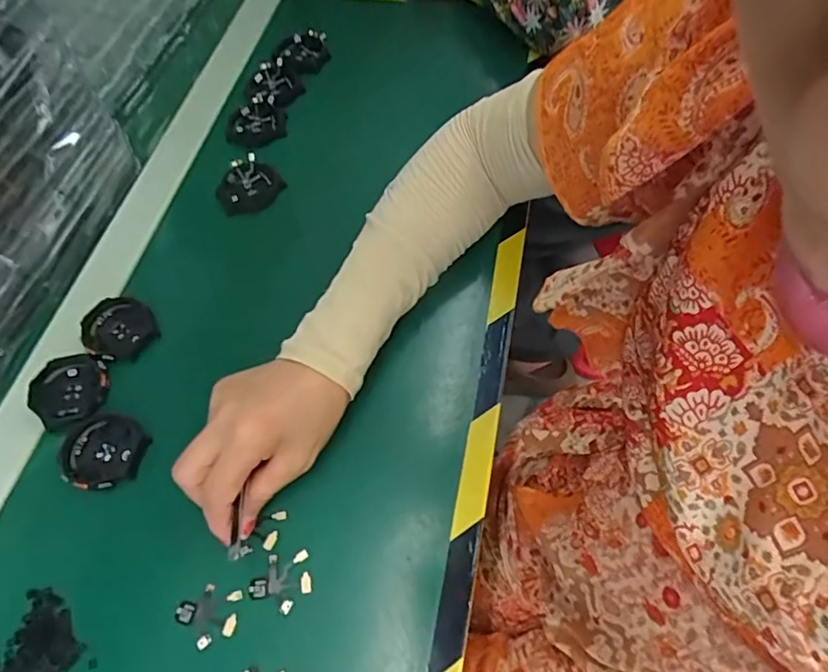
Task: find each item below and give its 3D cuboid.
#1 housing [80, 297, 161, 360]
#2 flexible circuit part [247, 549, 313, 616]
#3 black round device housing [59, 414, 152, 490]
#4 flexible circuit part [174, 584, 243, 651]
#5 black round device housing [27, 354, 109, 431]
[{"bbox_3d":[-0.215,-0.005,0.400,0.054,0.013,0.044,18,64,14],"label":"housing"},{"bbox_3d":[-0.078,0.143,0.314,0.035,0.004,0.031,-15,61,-5],"label":"flexible circuit part"},{"bbox_3d":[-0.202,0.075,0.355,0.053,0.006,0.047,-11,61,-3],"label":"black round device housing"},{"bbox_3d":[-0.115,0.157,0.309,0.036,0.004,0.030,-32,64,-14],"label":"flexible circuit part"},{"bbox_3d":[-0.235,0.039,0.375,0.049,0.011,0.052,-2,61,3],"label":"black round device housing"}]

